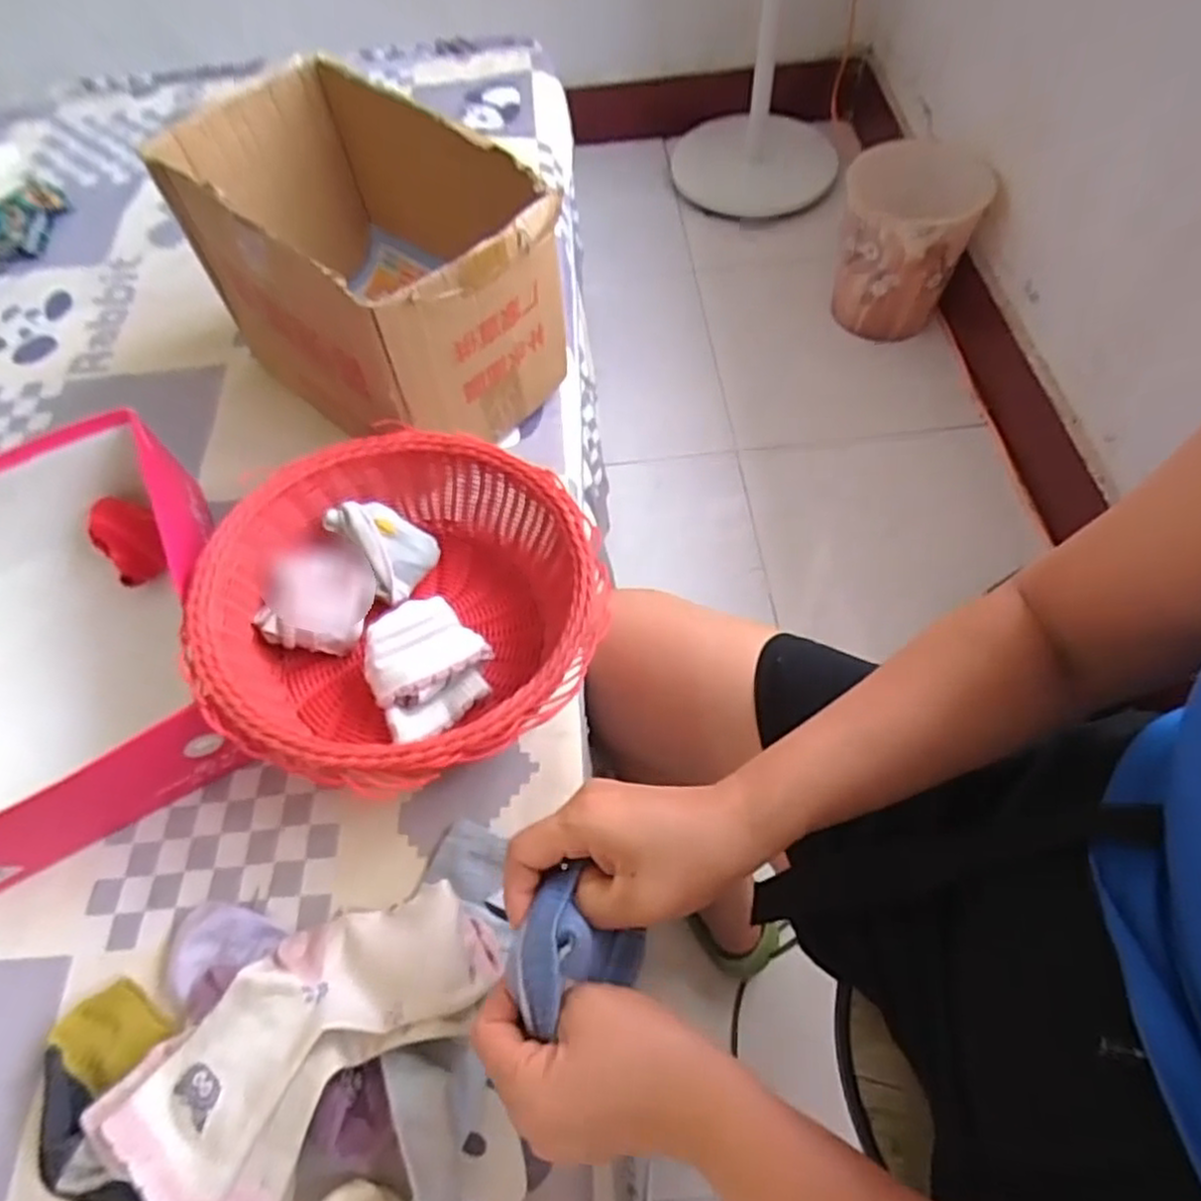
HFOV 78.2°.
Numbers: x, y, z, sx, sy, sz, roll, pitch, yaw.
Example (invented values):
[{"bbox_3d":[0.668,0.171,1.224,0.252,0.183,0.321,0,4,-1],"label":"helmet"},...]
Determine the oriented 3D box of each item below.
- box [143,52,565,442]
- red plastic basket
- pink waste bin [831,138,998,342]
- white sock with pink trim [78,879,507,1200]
[{"bbox_3d":[-0.204,-0.291,0.675,0.336,0.210,0.208,38,69,23],"label":"box"},{"bbox_3d":[-0.141,0.011,0.556,0.269,0.112,0.268,-2,59,3],"label":"red plastic basket"},{"bbox_3d":[0.536,-0.645,1.311,0.223,0.263,0.224,22,63,16],"label":"pink waste bin"},{"bbox_3d":[-0.172,0.260,0.441,0.222,0.056,0.111,-39,64,-18],"label":"white sock with pink trim"}]

